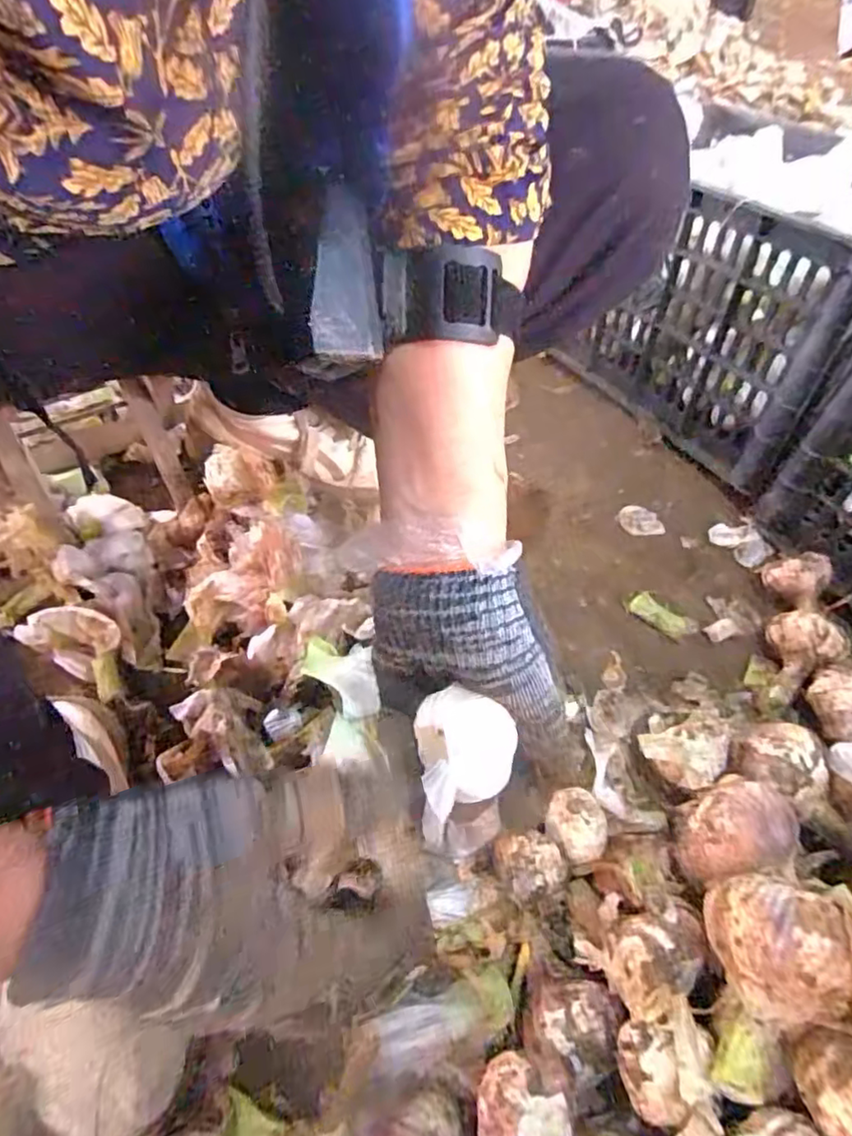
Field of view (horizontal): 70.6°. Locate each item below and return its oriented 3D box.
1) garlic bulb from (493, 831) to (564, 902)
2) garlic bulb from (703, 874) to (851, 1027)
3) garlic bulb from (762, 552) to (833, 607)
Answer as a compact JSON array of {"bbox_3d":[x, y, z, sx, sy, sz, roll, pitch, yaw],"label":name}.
[{"bbox_3d":[0.061,0.183,0.366,0.038,0.031,0.035,-1,51,1],"label":"garlic bulb"},{"bbox_3d":[0.161,0.173,0.275,0.043,0.039,0.055,2,51,4],"label":"garlic bulb"},{"bbox_3d":[0.307,0.006,0.501,0.042,0.037,0.031,32,59,25],"label":"garlic bulb"}]

